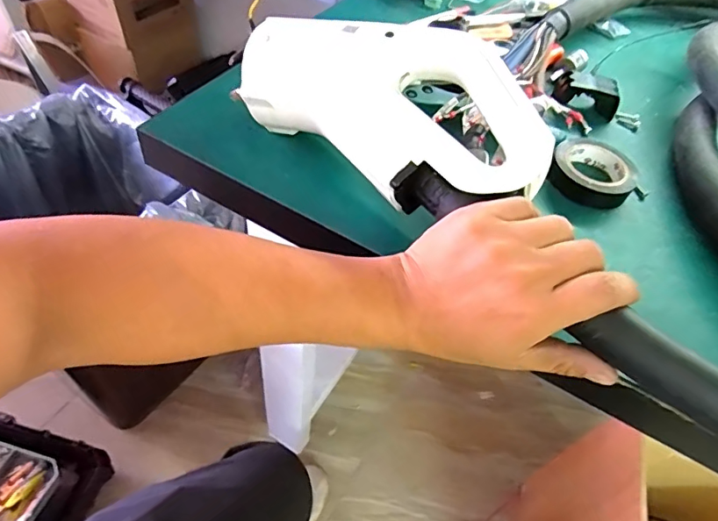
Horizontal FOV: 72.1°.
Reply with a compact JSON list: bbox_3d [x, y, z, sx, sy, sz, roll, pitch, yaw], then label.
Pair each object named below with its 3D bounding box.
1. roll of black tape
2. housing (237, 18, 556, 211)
[{"bbox_3d":[0.196,-0.074,0.413,0.066,0.021,0.066,4,51,-5],"label":"roll of black tape"},{"bbox_3d":[0.026,-0.104,0.360,0.219,0.102,0.066,21,52,12],"label":"housing"}]

